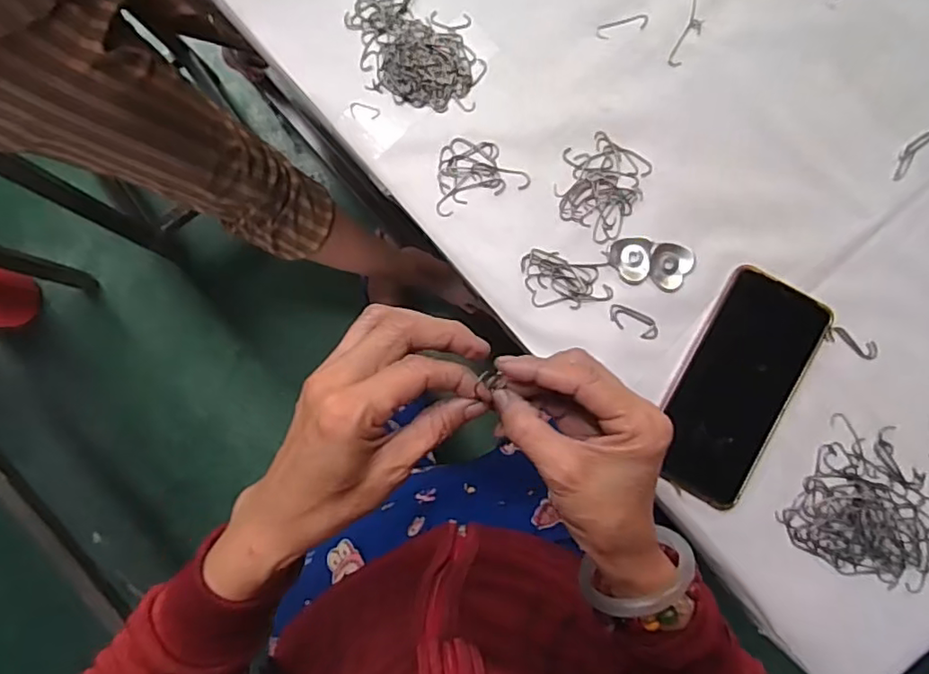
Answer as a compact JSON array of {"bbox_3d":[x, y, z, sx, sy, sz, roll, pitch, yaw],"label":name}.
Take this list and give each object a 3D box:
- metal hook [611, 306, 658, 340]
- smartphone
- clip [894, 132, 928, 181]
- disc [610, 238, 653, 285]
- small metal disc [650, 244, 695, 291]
[{"bbox_3d":[0.130,-0.011,0.452,0.040,0.004,0.017,24,87,5],"label":"metal hook"},{"bbox_3d":[0.202,0.036,0.438,0.082,0.013,0.170,29,88,5],"label":"smartphone"},{"bbox_3d":[0.348,-0.143,0.460,0.012,0.004,0.048,40,89,5],"label":"clip"},{"bbox_3d":[0.128,-0.059,0.456,0.030,0.005,0.034,8,86,4],"label":"disc"},{"bbox_3d":[0.158,-0.053,0.451,0.032,0.008,0.035,0,86,3],"label":"small metal disc"}]

